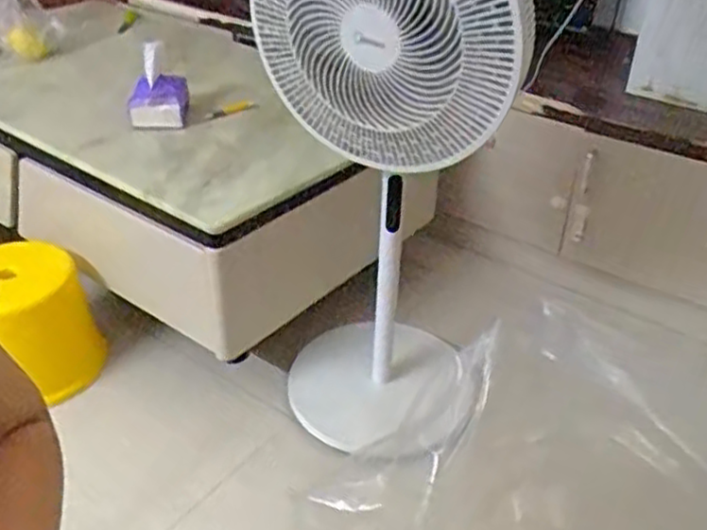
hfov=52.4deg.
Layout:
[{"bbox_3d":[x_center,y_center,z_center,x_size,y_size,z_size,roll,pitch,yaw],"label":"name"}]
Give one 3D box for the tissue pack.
[{"bbox_3d":[-0.381,-0.340,1.382,0.110,0.145,0.106,-3,34,-6],"label":"tissue pack"}]

